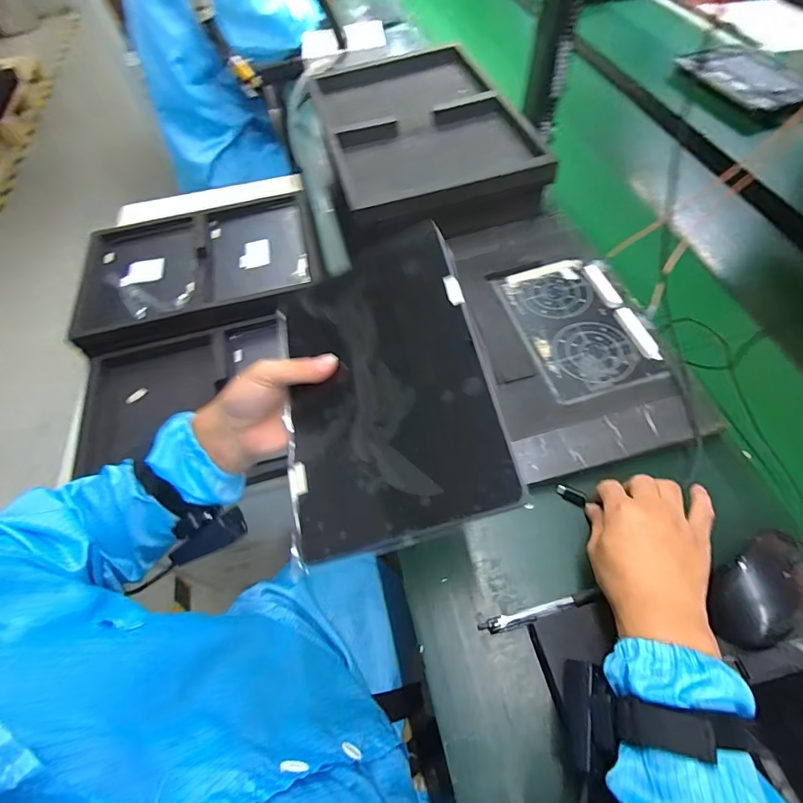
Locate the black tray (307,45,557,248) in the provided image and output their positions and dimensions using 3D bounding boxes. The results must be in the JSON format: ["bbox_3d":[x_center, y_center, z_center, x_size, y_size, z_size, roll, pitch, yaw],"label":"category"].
[{"bbox_3d":[0.029,-0.448,0.732,0.302,0.086,0.429,-14,57,-4],"label":"black tray"}]

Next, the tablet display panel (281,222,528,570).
[{"bbox_3d":[-0.020,-0.019,0.345,0.167,0.008,0.252,-20,61,16],"label":"tablet display panel"}]

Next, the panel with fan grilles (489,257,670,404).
[{"bbox_3d":[0.221,-0.102,0.539,0.147,0.013,0.206,-15,59,-5],"label":"panel with fan grilles"}]

